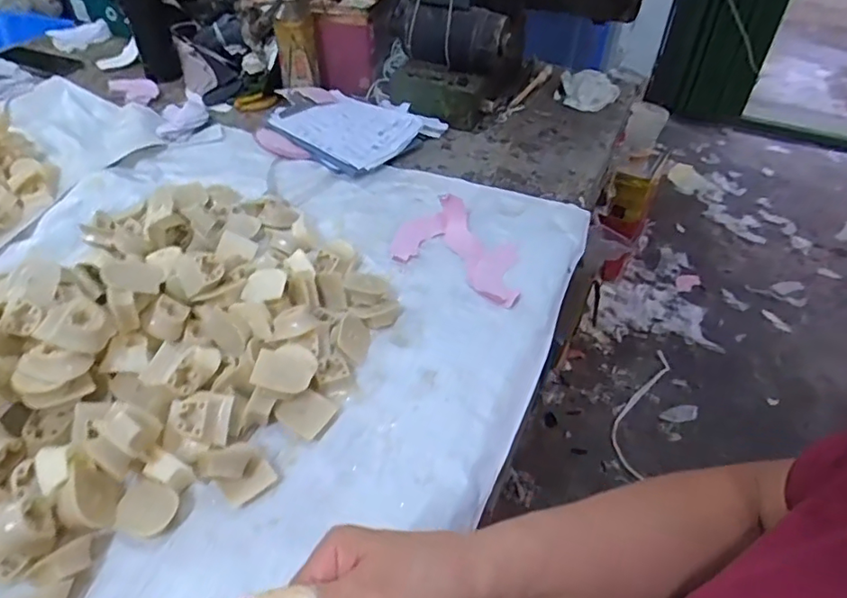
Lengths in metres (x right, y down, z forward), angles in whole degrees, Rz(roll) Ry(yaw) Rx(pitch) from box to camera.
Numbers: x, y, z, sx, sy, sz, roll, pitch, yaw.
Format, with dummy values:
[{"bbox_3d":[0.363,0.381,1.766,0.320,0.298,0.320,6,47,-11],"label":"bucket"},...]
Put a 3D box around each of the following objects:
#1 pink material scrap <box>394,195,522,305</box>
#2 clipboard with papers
[{"bbox_3d":[0.051,-0.067,0.682,0.173,0.034,0.124,24,47,21],"label":"pink material scrap"},{"bbox_3d":[-0.111,-0.273,0.888,0.213,0.044,0.215,33,51,29],"label":"clipboard with papers"}]

